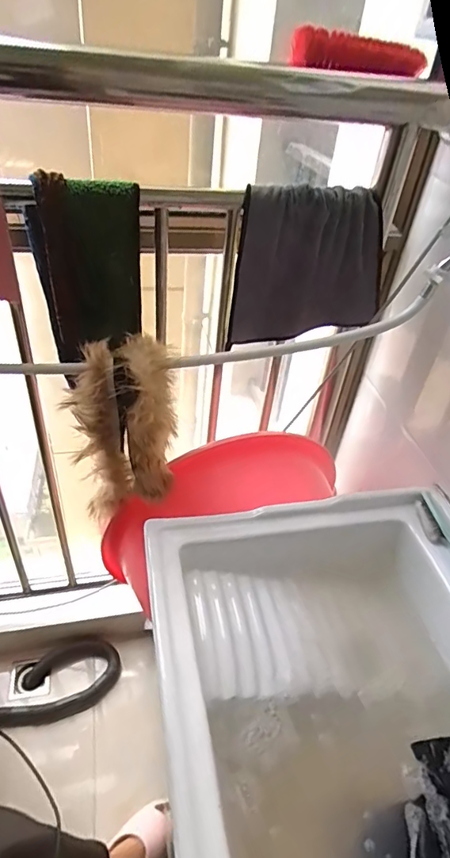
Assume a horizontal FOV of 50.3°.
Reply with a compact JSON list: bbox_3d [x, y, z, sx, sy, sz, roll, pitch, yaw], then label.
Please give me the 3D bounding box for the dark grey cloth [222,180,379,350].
[{"bbox_3d":[0.148,-0.276,0.826,0.251,0.250,0.071,-7,42,-17],"label":"dark grey cloth"}]

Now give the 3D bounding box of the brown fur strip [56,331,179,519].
[{"bbox_3d":[-0.172,0.019,0.816,0.160,0.352,0.093,7,40,0],"label":"brown fur strip"}]

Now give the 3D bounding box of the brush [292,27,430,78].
[{"bbox_3d":[0.190,-0.525,0.673,0.197,0.042,0.026,-8,42,-18],"label":"brush"}]

